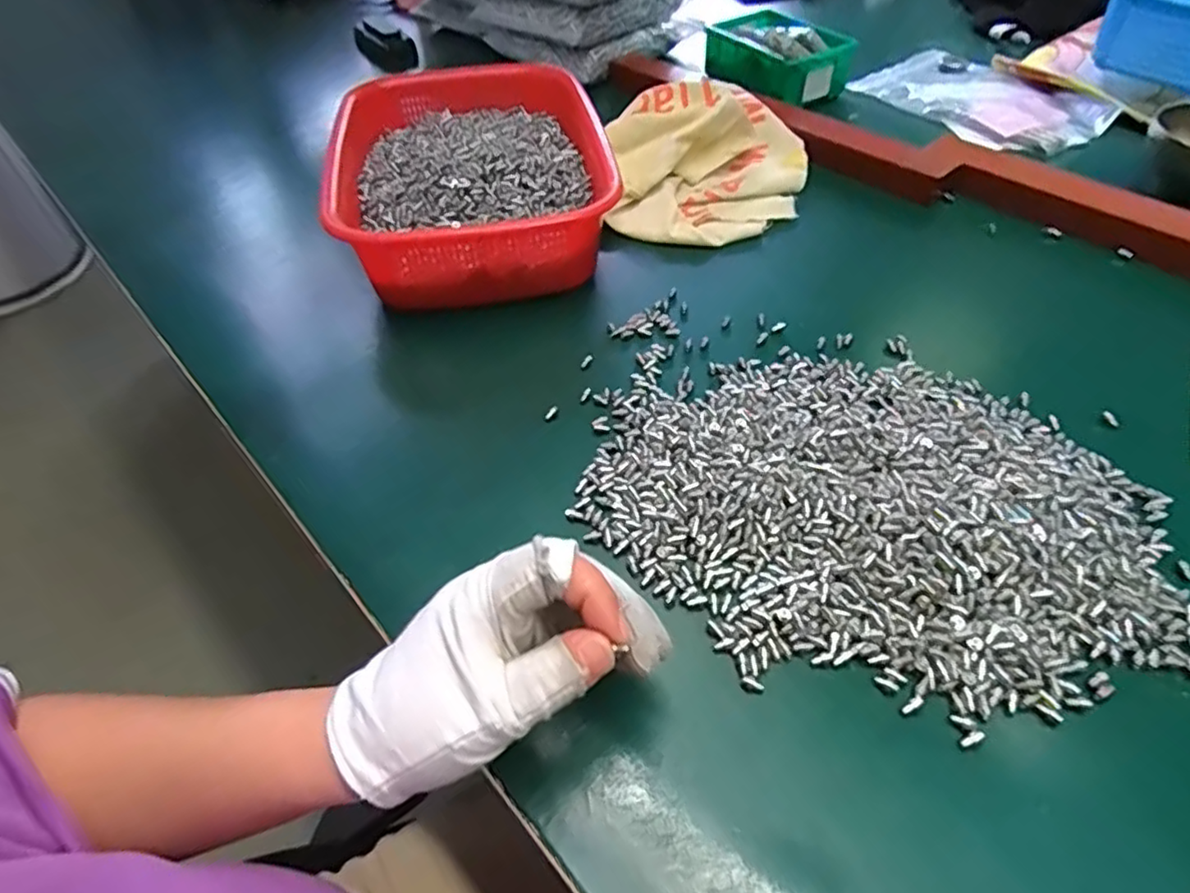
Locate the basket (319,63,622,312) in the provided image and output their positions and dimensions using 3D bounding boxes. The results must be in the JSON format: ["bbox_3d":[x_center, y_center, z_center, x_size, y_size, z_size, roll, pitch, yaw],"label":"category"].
[{"bbox_3d":[-0.099,-0.225,0.534,0.197,0.070,0.280,-10,50,-6],"label":"basket"}]

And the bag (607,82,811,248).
[{"bbox_3d":[0.100,-0.264,0.569,0.166,0.063,0.217,11,51,11],"label":"bag"}]

